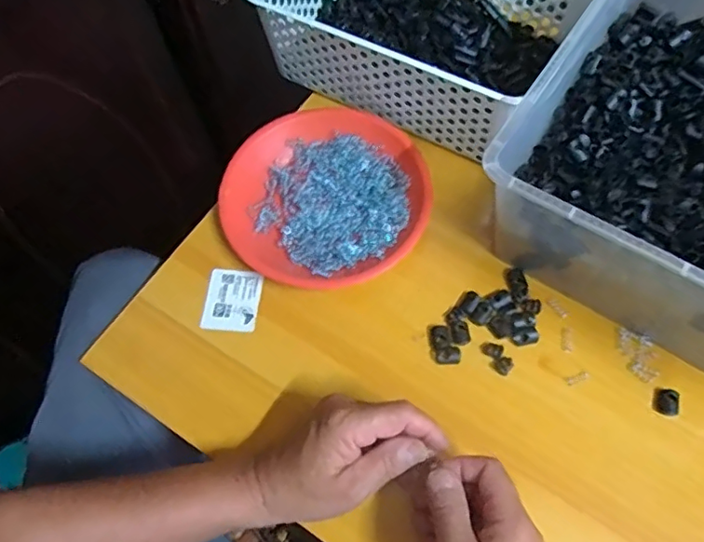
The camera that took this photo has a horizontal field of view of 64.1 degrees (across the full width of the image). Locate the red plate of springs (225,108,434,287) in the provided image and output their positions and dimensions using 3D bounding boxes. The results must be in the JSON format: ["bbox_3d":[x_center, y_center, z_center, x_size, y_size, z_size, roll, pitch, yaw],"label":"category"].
[{"bbox_3d":[-0.023,-0.075,0.540,0.186,0.026,0.183,-1,65,3],"label":"red plate of springs"}]

